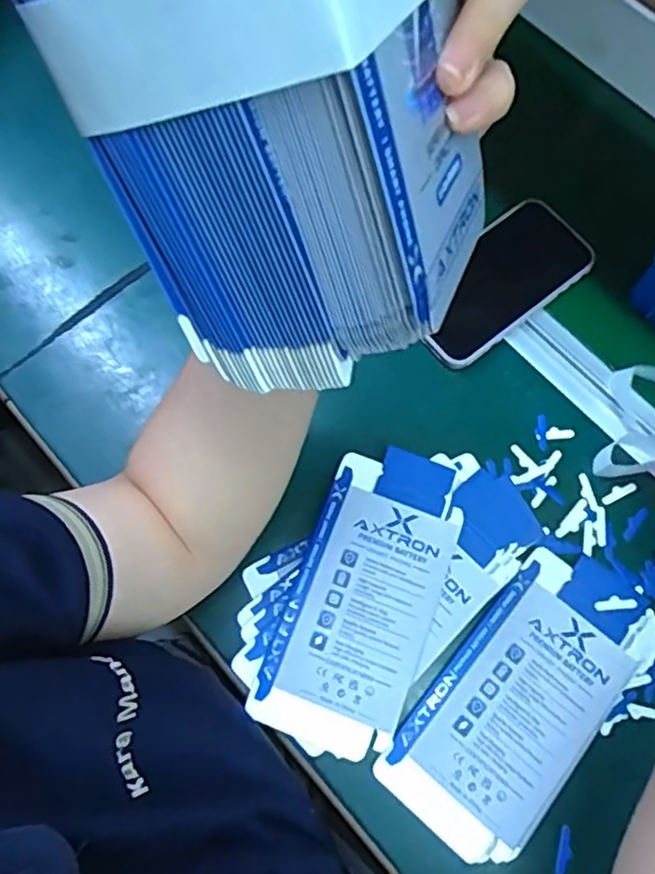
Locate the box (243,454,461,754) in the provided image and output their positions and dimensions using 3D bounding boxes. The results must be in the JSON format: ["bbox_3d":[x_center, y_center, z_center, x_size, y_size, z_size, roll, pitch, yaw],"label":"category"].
[{"bbox_3d":[0.024,0.099,0.418,0.088,0.007,0.188,21,71,5],"label":"box"}]

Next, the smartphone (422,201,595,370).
[{"bbox_3d":[0.125,-0.116,0.489,0.146,0.010,0.074,-38,77,-10],"label":"smartphone"}]

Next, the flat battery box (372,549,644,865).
[{"bbox_3d":[0.122,0.159,0.404,0.090,0.005,0.187,41,74,11],"label":"flat battery box"}]

